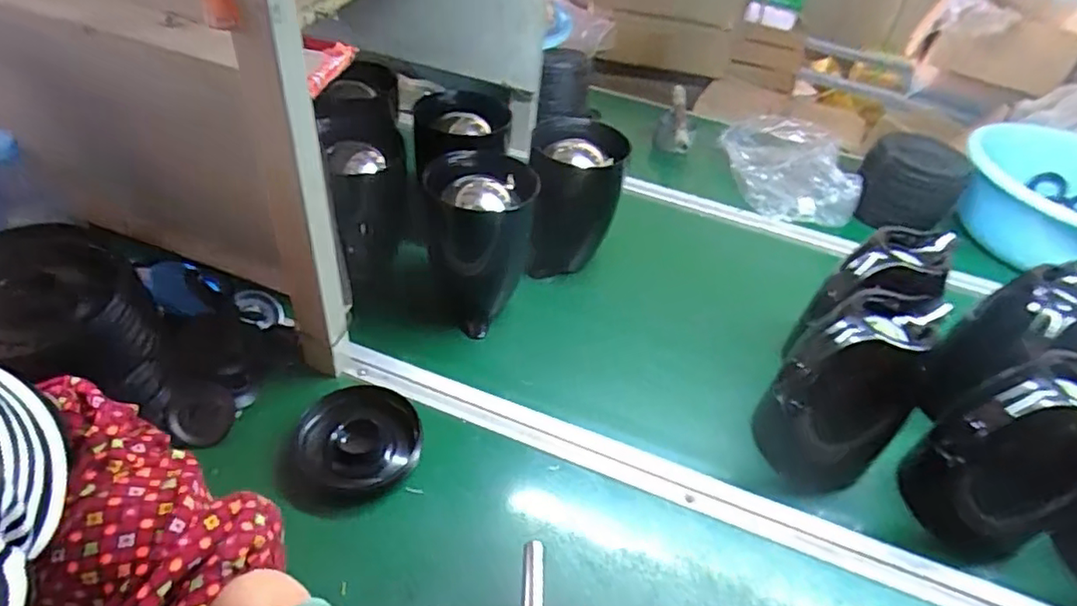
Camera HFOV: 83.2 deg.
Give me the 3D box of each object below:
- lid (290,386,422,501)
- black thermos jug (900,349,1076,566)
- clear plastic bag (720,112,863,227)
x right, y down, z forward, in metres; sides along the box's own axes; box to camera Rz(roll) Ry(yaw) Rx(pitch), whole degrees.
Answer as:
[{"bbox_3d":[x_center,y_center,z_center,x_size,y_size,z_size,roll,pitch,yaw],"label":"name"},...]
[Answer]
[{"bbox_3d":[-0.180,0.137,0.607,0.118,0.025,0.111,-1,43,-10],"label":"lid"},{"bbox_3d":[0.444,0.152,0.577,0.131,0.199,0.117,-19,49,-28],"label":"black thermos jug"},{"bbox_3d":[0.443,-0.252,1.074,0.198,0.065,0.279,7,42,-2],"label":"clear plastic bag"}]

